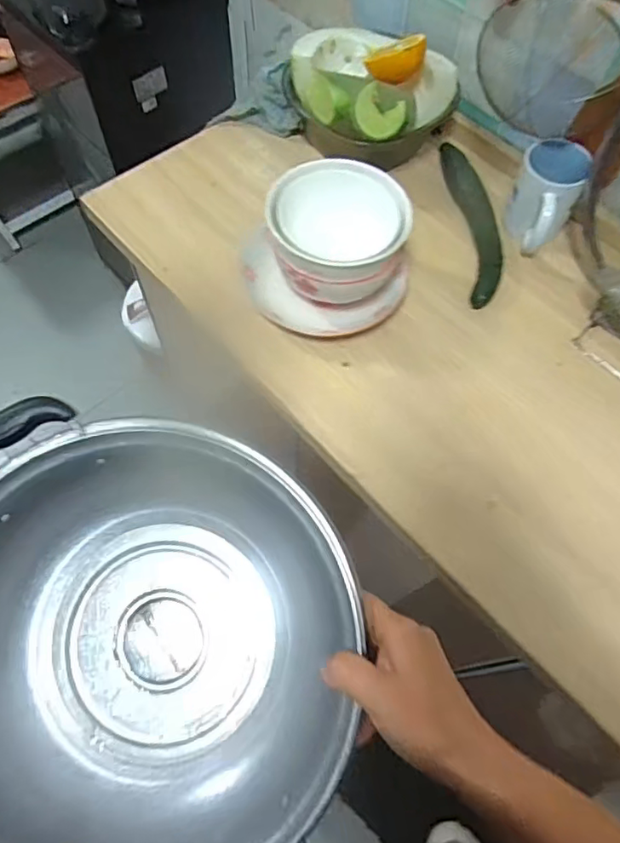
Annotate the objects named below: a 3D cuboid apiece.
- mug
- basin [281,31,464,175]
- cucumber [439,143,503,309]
[{"bbox_3d":[0.293,-0.277,0.705,0.086,0.085,0.120,21,67,9],"label":"mug"},{"bbox_3d":[0.072,-0.444,0.758,0.207,0.121,0.169,39,71,16],"label":"basin"},{"bbox_3d":[0.213,-0.270,0.729,0.051,0.033,0.271,-5,66,-3],"label":"cucumber"}]

